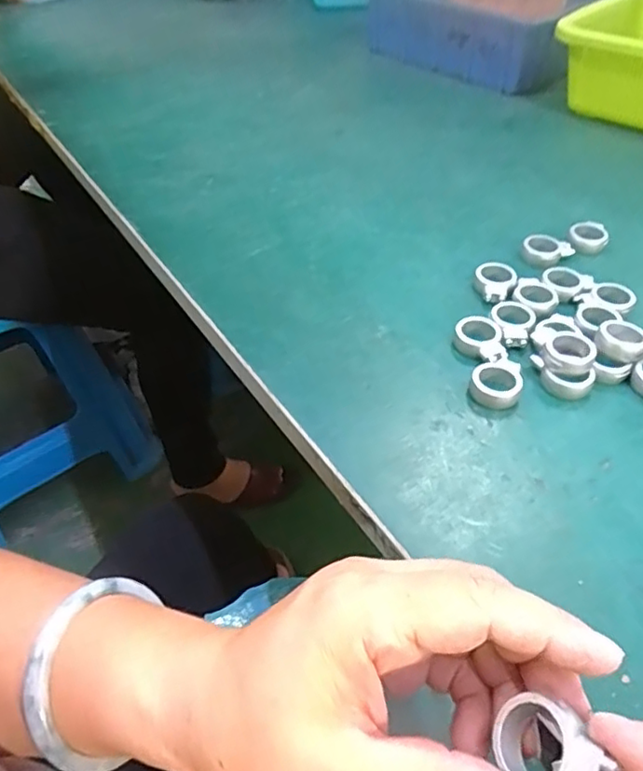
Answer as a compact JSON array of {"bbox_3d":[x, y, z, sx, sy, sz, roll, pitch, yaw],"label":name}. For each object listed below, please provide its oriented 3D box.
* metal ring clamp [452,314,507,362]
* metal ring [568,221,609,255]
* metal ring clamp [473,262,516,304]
[{"bbox_3d":[0.090,-0.025,0.337,0.025,0.011,0.034,-3,45,-3],"label":"metal ring clamp"},{"bbox_3d":[0.187,-0.103,0.415,0.026,0.013,0.030,16,47,16],"label":"metal ring"},{"bbox_3d":[0.109,-0.065,0.375,0.025,0.011,0.032,15,47,15],"label":"metal ring clamp"}]

